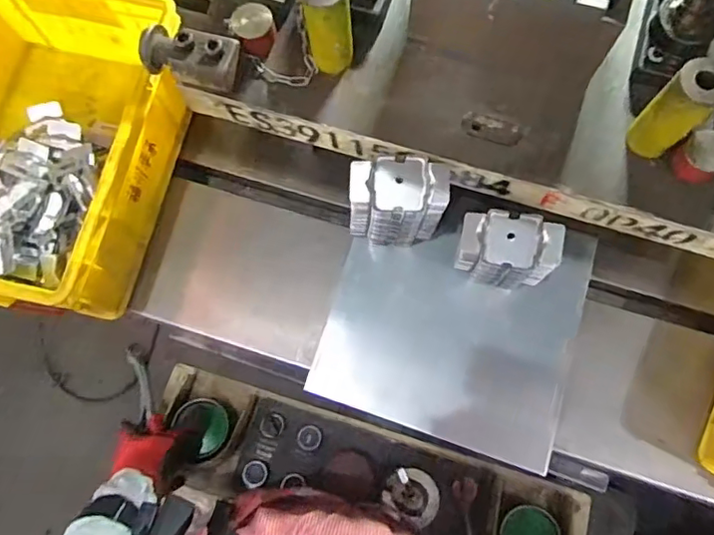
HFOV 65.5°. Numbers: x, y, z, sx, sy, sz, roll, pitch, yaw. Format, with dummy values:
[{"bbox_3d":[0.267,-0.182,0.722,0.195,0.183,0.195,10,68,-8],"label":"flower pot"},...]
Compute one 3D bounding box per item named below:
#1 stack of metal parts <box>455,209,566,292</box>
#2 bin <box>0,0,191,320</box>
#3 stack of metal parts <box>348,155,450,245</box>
[{"bbox_3d":[0.151,-0.014,0.574,0.101,0.121,0.053,20,76,4],"label":"stack of metal parts"},{"bbox_3d":[-0.351,-0.133,0.611,0.265,0.145,0.335,12,76,2],"label":"bin"},{"bbox_3d":[0.040,-0.062,0.572,0.090,0.140,0.051,10,76,2],"label":"stack of metal parts"}]

